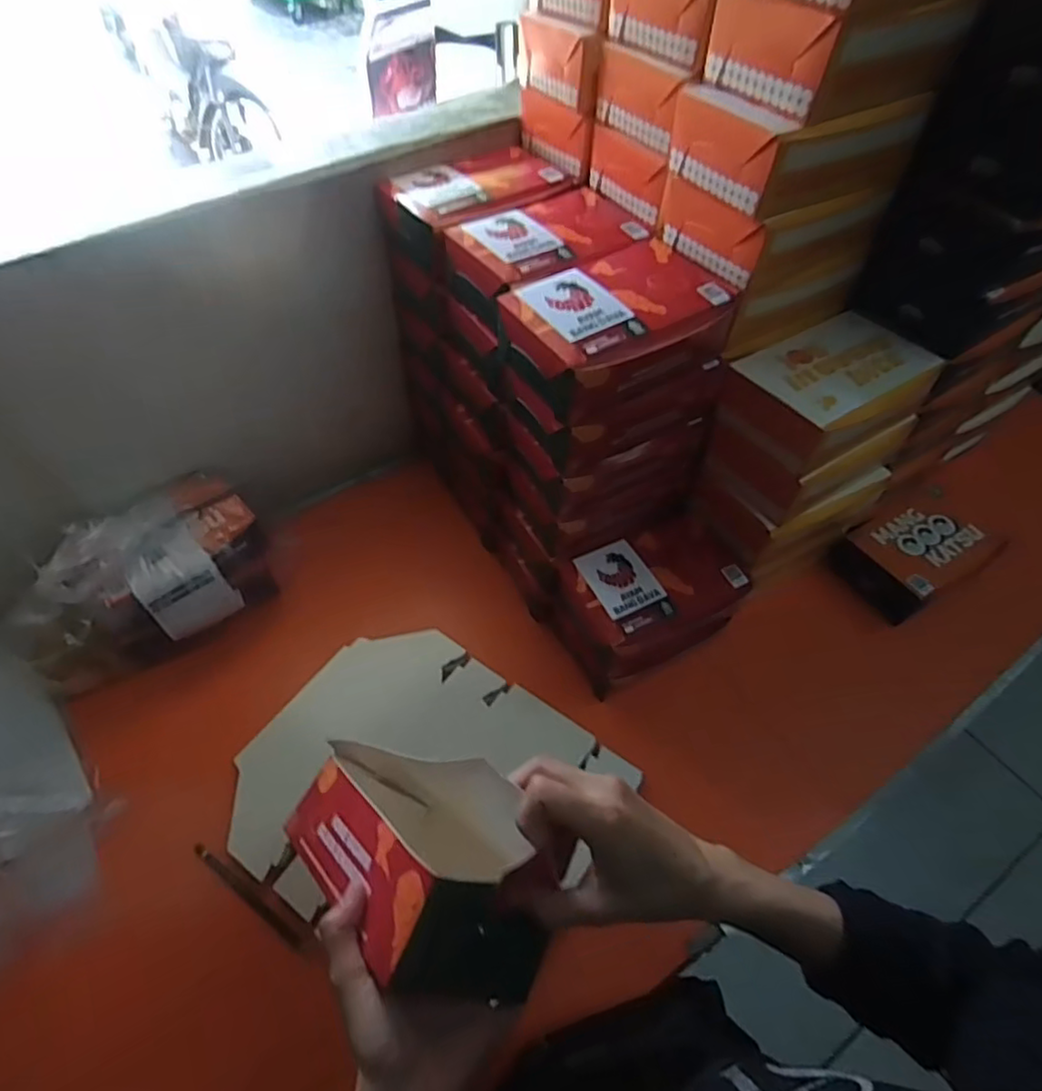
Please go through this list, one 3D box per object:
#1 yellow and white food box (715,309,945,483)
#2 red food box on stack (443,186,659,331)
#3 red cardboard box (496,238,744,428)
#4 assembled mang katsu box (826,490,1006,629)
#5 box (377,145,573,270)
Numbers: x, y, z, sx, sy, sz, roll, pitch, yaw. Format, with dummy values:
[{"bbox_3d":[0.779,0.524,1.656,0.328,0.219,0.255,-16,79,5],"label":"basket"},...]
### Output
[{"bbox_3d":[0.293,-0.150,0.614,0.175,0.060,0.117,-29,59,-19],"label":"yellow and white food box"},{"bbox_3d":[0.026,-0.280,0.620,0.189,0.052,0.116,-31,60,-21],"label":"red food box on stack"},{"bbox_3d":[0.083,-0.190,0.567,0.185,0.067,0.118,-28,59,-19],"label":"red cardboard box"},{"bbox_3d":[0.486,0.012,0.802,0.166,0.056,0.113,-24,58,-17],"label":"assembled mang katsu box"},{"bbox_3d":[-0.050,-0.360,0.677,0.193,0.048,0.134,-35,61,-22],"label":"box"}]

